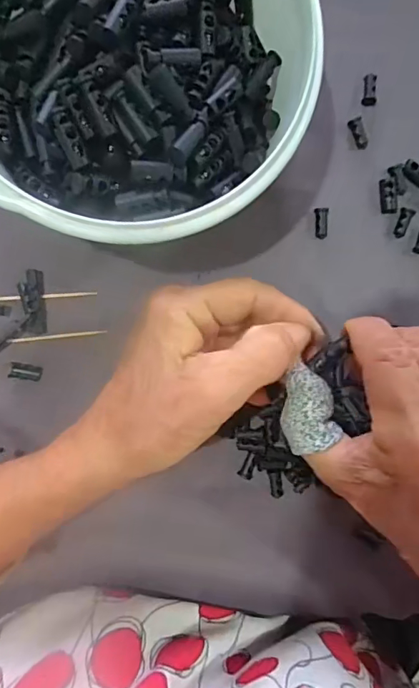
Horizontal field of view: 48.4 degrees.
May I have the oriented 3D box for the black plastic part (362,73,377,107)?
[{"bbox_3d":[0.093,-0.147,0.270,0.008,0.005,0.019,6,91,-5],"label":"black plastic part"}]

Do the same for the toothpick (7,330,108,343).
[{"bbox_3d":[-0.086,-0.004,0.267,0.053,0.004,0.004,-7,94,-16],"label":"toothpick"}]

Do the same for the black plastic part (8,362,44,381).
[{"bbox_3d":[-0.103,0.016,0.263,0.016,0.005,0.009,13,90,-5],"label":"black plastic part"}]

